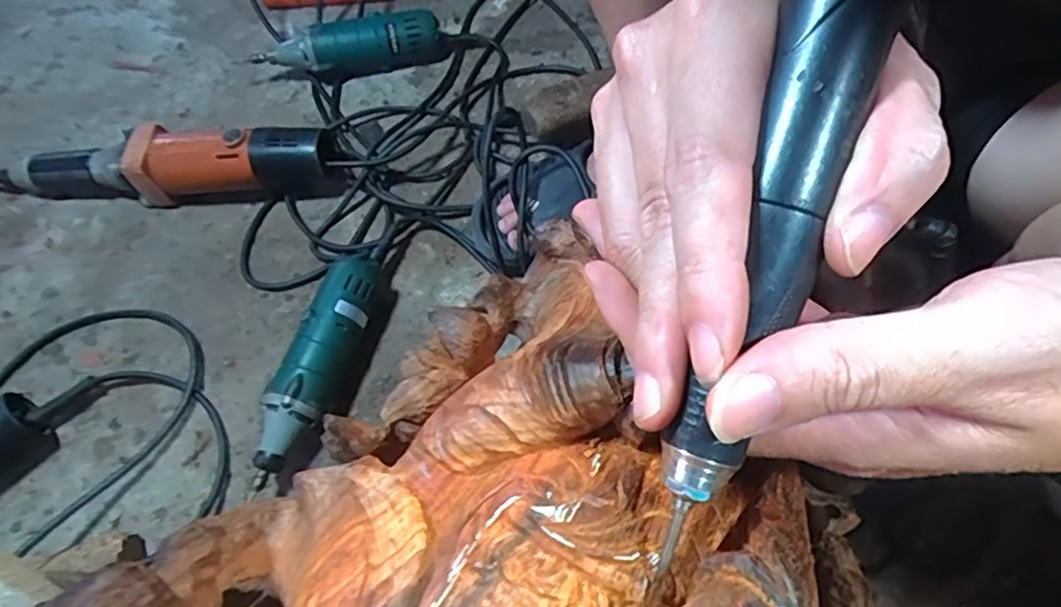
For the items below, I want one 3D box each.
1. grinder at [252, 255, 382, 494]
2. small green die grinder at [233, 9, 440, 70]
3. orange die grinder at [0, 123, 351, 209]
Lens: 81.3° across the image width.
[{"bbox_3d":[-0.183,0.054,0.545,0.055,0.056,0.209,9,65,8],"label":"grinder"},{"bbox_3d":[-0.218,-0.292,0.717,0.227,0.058,0.045,-11,64,-2],"label":"small green die grinder"},{"bbox_3d":[-0.394,-0.144,0.645,0.399,0.069,0.064,0,64,3],"label":"orange die grinder"}]

